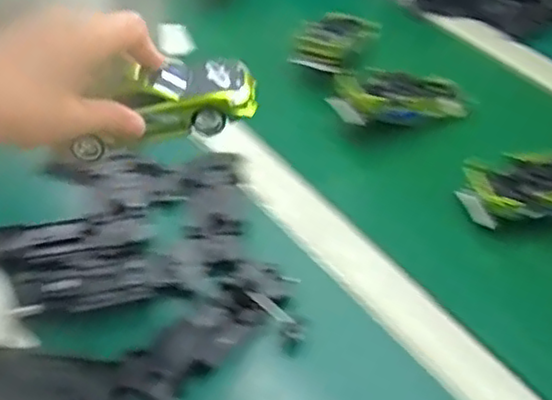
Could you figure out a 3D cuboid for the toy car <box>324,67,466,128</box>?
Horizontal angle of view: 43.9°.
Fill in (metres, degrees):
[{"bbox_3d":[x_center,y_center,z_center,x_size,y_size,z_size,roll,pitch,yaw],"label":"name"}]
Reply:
[{"bbox_3d":[0.117,-0.096,0.644,0.136,0.031,0.070,-7,44,-26],"label":"toy car"}]

